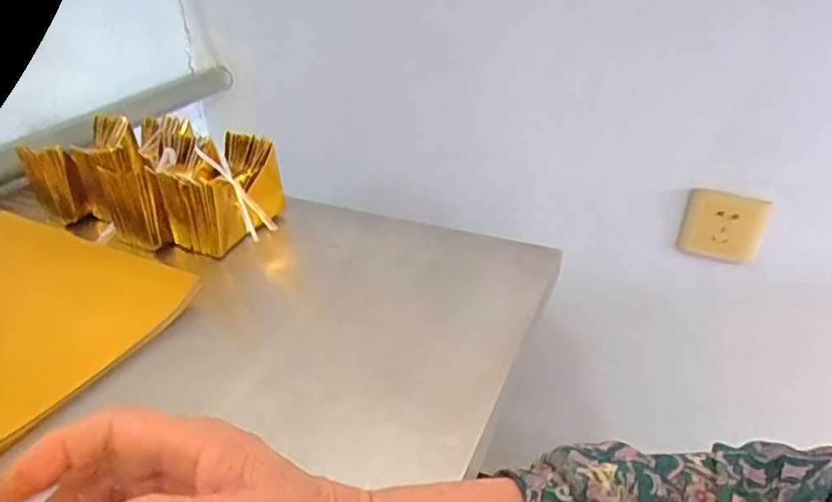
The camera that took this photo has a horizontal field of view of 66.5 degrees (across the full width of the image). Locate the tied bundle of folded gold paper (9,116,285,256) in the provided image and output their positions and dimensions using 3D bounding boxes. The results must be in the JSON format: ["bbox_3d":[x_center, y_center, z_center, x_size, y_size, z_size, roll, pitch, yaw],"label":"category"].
[{"bbox_3d":[-0.245,-0.060,0.620,0.235,0.089,0.124,15,39,24],"label":"tied bundle of folded gold paper"}]

